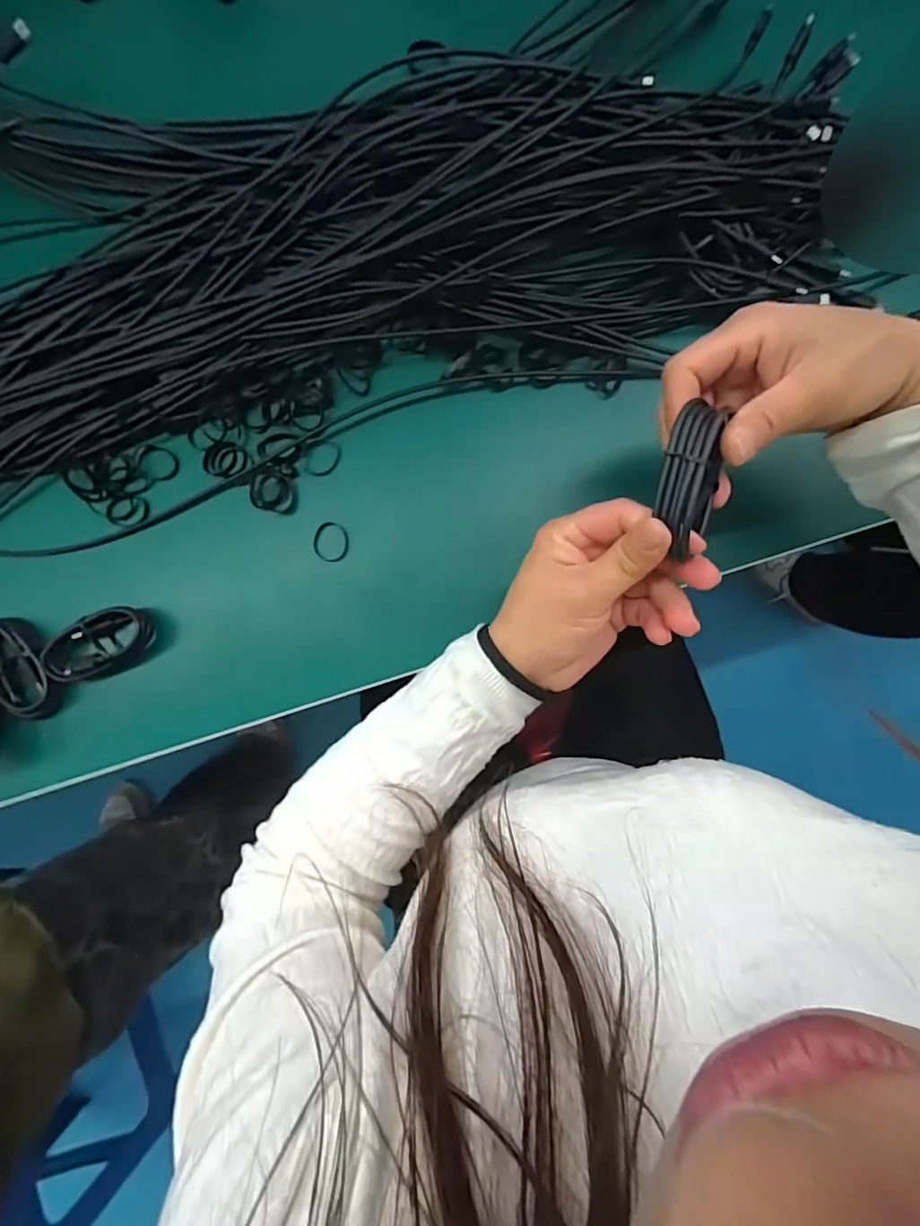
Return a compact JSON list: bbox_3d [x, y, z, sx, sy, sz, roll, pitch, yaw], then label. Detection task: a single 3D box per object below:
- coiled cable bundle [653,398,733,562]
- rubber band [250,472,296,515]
[{"bbox_3d":[0.109,-0.061,0.255,0.032,0.030,0.067,6,89,1],"label":"coiled cable bundle"},{"bbox_3d":[-0.135,-0.086,0.389,0.030,0.009,0.027,4,89,1],"label":"rubber band"}]

